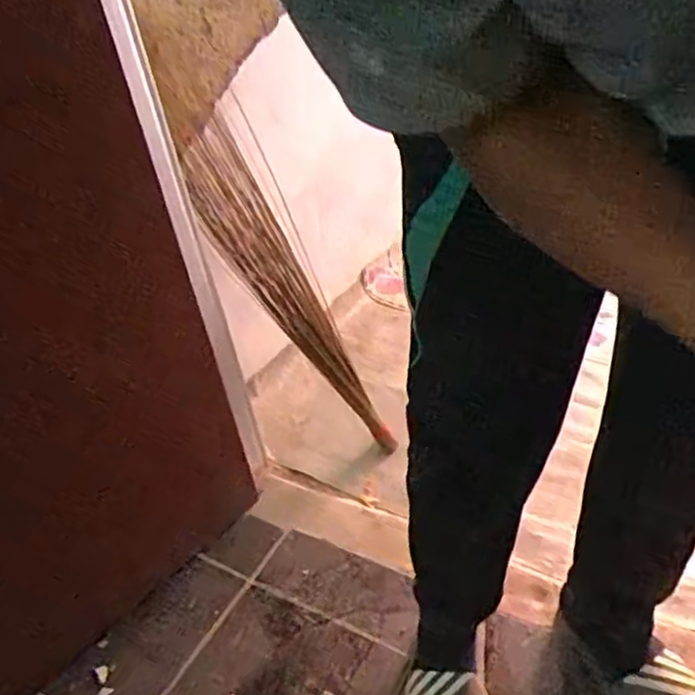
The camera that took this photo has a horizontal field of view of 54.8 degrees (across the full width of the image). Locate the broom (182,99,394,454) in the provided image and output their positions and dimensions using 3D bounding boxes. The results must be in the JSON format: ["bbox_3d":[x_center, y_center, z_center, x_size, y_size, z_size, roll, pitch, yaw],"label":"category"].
[{"bbox_3d":[-0.104,-0.087,1.290,0.085,0.699,0.175,-18,27,28],"label":"broom"}]

